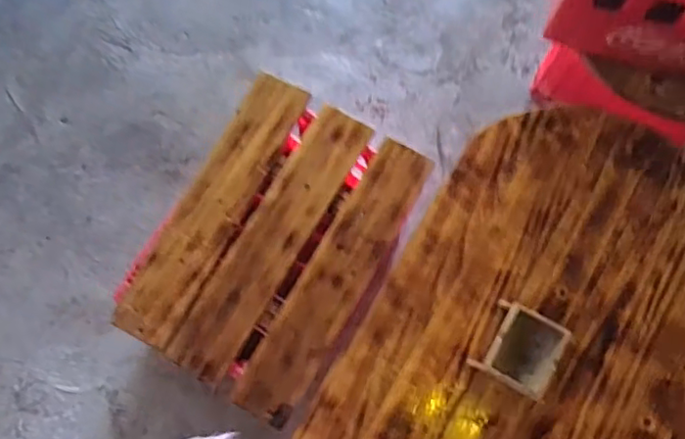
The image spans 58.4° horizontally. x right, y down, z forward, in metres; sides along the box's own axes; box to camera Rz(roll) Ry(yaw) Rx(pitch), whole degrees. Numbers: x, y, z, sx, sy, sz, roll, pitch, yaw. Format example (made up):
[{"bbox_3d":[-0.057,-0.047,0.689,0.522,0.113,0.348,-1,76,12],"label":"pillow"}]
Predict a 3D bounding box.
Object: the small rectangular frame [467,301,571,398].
[{"bbox_3d":[0.218,0.156,0.735,0.089,0.044,0.091,30,81,7],"label":"small rectangular frame"}]

